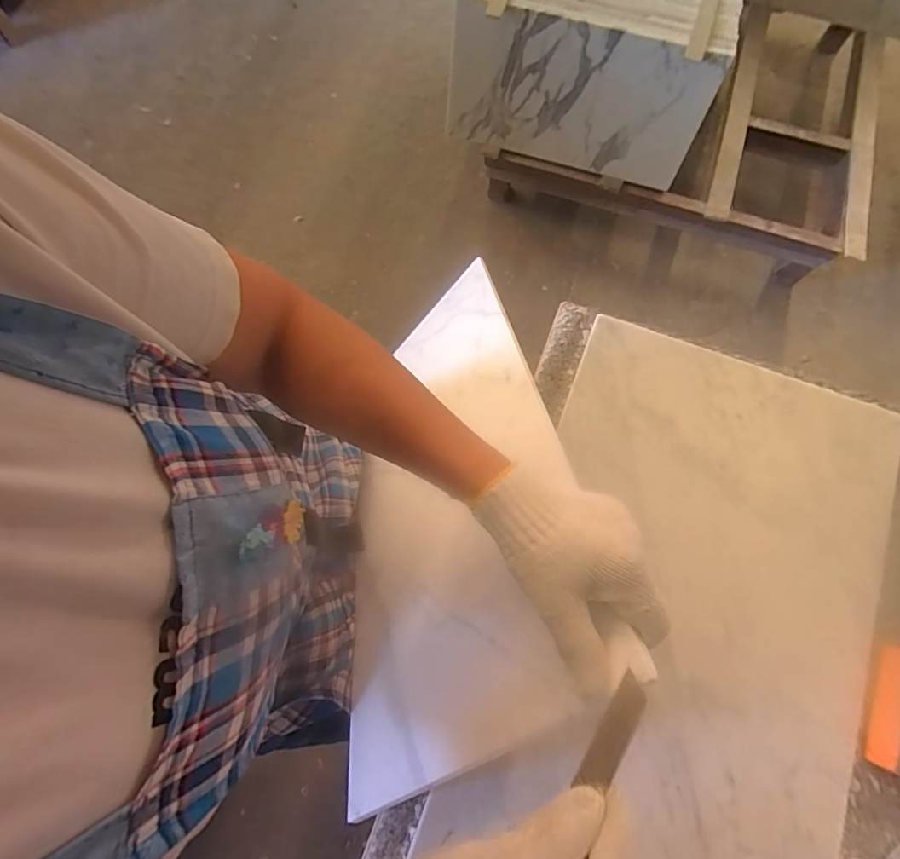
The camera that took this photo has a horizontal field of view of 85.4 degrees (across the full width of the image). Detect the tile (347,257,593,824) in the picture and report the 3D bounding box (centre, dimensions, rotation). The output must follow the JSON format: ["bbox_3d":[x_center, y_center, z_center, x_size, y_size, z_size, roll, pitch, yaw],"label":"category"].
[{"bbox_3d":[-0.018,0.044,0.543,0.293,0.012,0.569,-43,36,28],"label":"tile"}]

